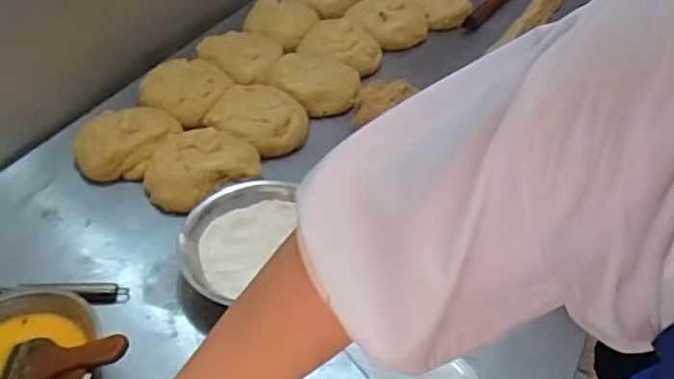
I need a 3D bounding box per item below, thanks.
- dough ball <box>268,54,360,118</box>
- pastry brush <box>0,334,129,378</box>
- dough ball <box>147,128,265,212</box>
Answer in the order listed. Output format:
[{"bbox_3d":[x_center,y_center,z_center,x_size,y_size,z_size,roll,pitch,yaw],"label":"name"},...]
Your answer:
[{"bbox_3d":[-0.035,-0.175,0.988,0.144,0.052,0.120,2,44,0],"label":"dough ball"},{"bbox_3d":[-0.277,0.171,0.608,0.147,0.014,0.072,-15,40,12],"label":"pastry brush"},{"bbox_3d":[-0.189,-0.037,0.846,0.157,0.056,0.120,-20,48,-22],"label":"dough ball"}]

